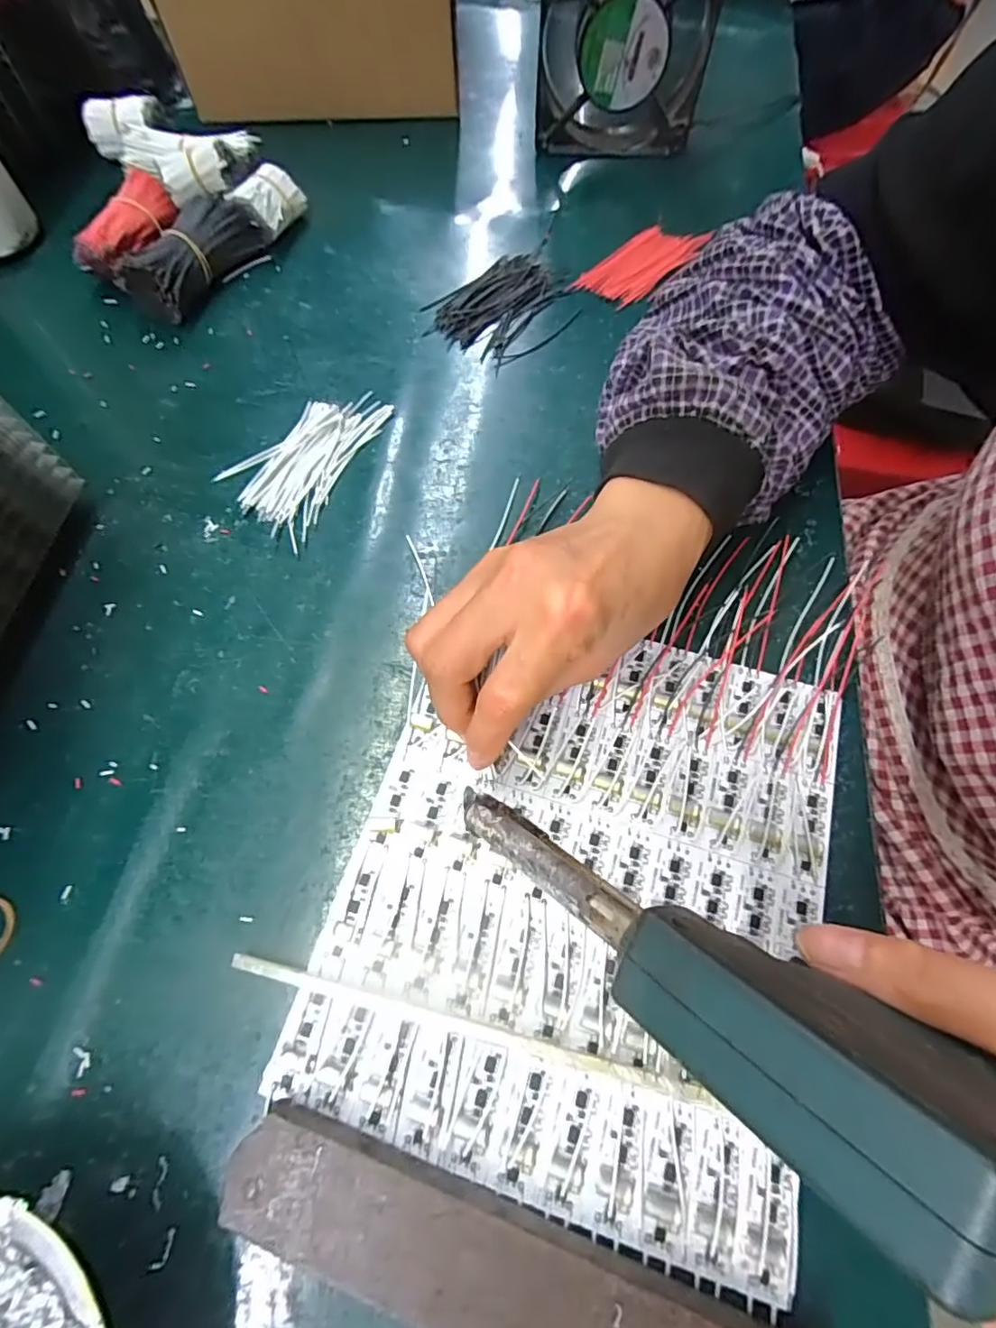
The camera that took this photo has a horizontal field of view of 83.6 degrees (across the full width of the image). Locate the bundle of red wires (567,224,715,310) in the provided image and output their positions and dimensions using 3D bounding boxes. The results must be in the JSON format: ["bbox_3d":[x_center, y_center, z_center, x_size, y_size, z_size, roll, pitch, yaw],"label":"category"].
[{"bbox_3d":[0.101,-0.287,0.398,0.095,0.010,0.044,-40,73,-16],"label":"bundle of red wires"}]

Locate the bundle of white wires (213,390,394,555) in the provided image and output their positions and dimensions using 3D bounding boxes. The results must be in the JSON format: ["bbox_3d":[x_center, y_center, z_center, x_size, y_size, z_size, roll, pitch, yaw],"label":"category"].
[{"bbox_3d":[-0.114,-0.126,0.331,0.065,0.007,0.109,26,69,10],"label":"bundle of white wires"}]

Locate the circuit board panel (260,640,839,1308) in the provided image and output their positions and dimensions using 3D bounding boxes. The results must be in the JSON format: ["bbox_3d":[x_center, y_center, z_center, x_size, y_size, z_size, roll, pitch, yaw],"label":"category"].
[{"bbox_3d":[0.038,0.088,0.239,0.194,0.008,0.225,16,68,6],"label":"circuit board panel"}]

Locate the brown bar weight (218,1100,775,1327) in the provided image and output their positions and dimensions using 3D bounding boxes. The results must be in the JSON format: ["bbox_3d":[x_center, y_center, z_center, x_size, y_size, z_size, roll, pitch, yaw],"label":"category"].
[{"bbox_3d":[0.006,0.203,0.183,0.197,0.018,0.035,19,68,7],"label":"brown bar weight"}]

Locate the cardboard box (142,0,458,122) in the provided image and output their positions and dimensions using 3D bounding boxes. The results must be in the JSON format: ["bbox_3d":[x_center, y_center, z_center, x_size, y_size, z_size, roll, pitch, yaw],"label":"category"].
[{"bbox_3d":[-0.153,-0.551,0.457,0.231,0.092,0.186,-7,67,-4],"label":"cardboard box"}]

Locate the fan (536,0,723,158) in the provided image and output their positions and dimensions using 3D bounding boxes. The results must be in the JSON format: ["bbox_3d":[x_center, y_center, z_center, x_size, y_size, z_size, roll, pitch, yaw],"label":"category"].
[{"bbox_3d":[0.089,-0.443,0.398,0.118,0.123,0.043,4,67,1],"label":"fan"}]

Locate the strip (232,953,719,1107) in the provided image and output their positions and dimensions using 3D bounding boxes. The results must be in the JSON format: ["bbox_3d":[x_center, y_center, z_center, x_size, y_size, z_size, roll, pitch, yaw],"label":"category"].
[{"bbox_3d":[-0.013,0.139,0.214,0.182,0.010,0.006,13,67,5],"label":"strip"}]

